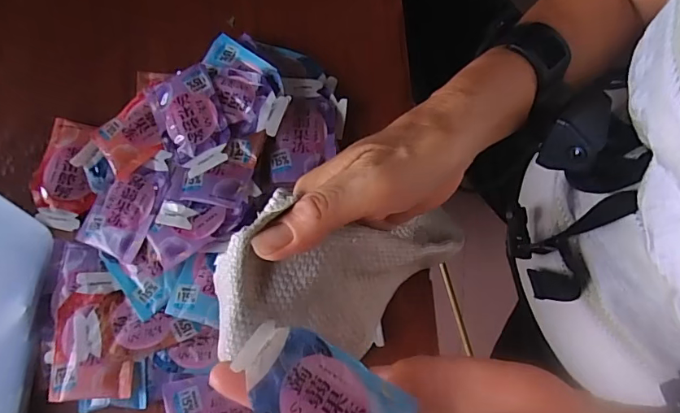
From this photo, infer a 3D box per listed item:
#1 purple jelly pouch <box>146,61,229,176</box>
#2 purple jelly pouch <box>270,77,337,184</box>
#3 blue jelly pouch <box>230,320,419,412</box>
[{"bbox_3d":[-0.103,-0.060,0.318,0.046,0.010,0.077,-23,79,-6],"label":"purple jelly pouch"},{"bbox_3d":[-0.027,-0.055,0.325,0.044,0.008,0.077,-3,77,-2],"label":"purple jelly pouch"},{"bbox_3d":[-0.010,0.082,0.201,0.073,0.015,0.043,34,50,4],"label":"blue jelly pouch"}]

